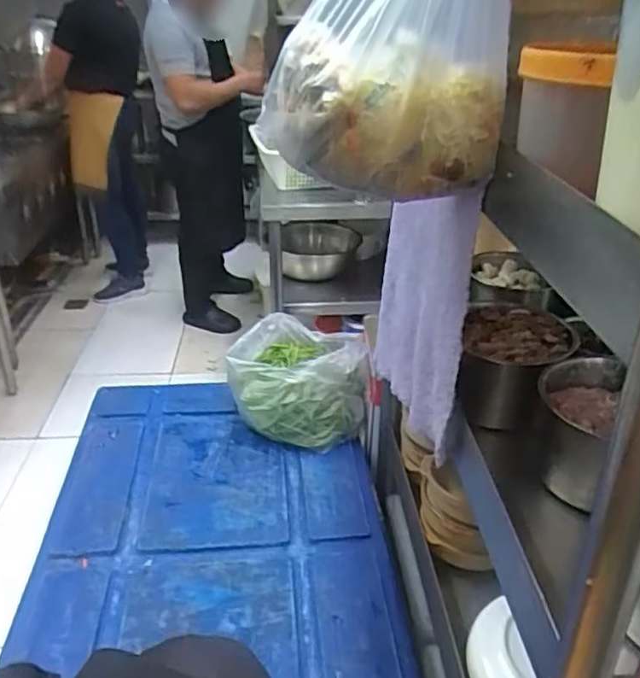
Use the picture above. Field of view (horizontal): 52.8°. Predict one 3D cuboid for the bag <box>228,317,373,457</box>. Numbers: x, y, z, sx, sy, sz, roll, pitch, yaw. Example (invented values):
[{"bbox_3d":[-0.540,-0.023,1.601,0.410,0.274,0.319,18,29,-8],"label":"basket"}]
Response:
[{"bbox_3d":[-0.036,0.084,1.352,0.261,0.192,0.239,8,30,13],"label":"bag"}]

